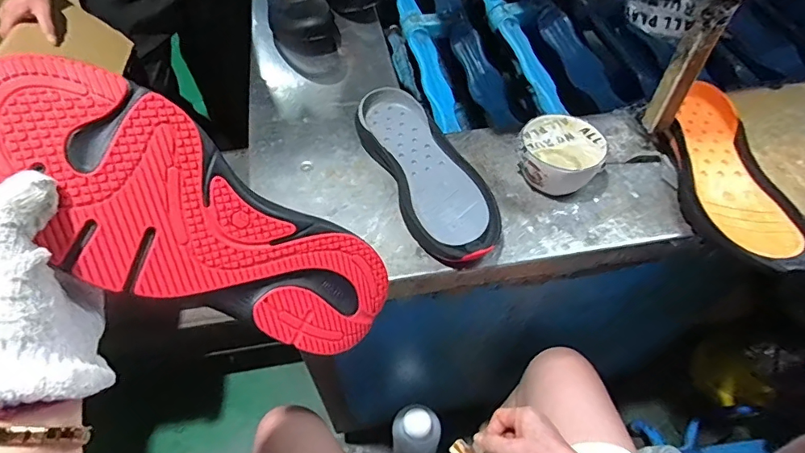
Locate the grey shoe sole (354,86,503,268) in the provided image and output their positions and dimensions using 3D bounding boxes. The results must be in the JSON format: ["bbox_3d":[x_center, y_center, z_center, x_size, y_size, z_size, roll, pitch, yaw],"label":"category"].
[{"bbox_3d":[0.033,-0.072,0.608,0.109,0.045,0.287,-19,56,-14],"label":"grey shoe sole"}]

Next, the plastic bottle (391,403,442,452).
[{"bbox_3d":[0.026,0.443,0.959,0.088,0.278,0.074,7,54,5],"label":"plastic bottle"}]

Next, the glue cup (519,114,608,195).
[{"bbox_3d":[0.202,-0.087,0.609,0.099,0.067,0.099,0,53,0],"label":"glue cup"}]

